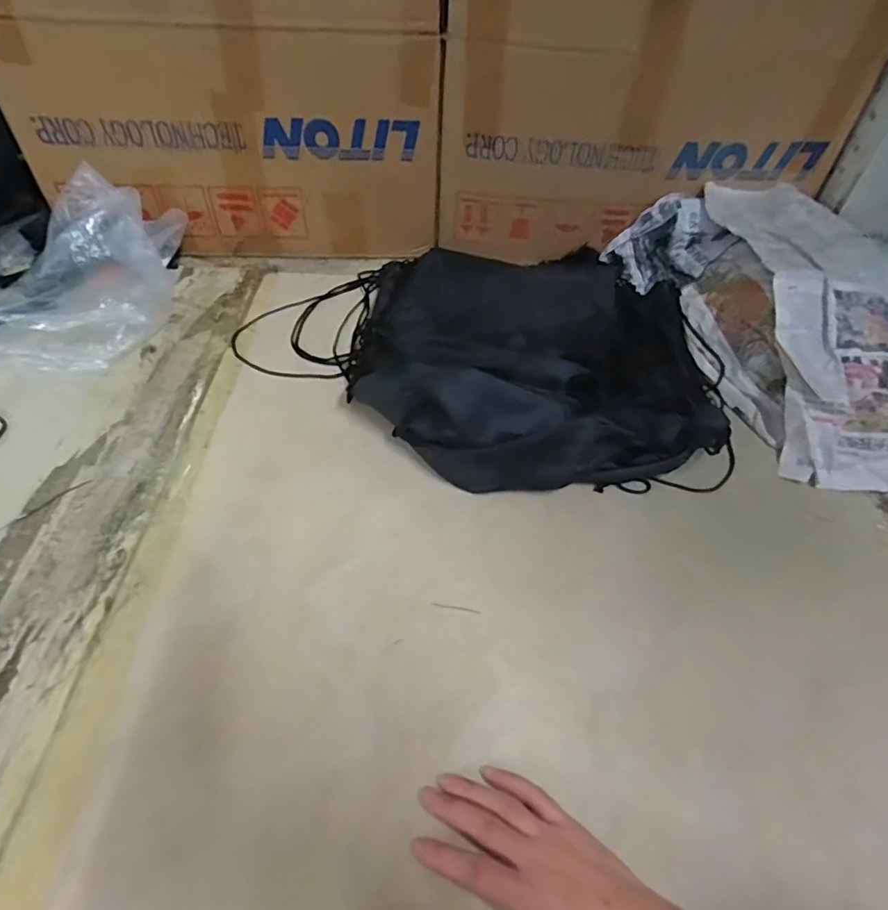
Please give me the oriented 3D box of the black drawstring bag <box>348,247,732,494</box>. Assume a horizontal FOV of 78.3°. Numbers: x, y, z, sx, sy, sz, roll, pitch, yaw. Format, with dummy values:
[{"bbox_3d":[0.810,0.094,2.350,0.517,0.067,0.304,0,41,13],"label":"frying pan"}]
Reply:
[{"bbox_3d":[0.111,-0.158,0.698,0.441,0.106,0.443,-2,48,-5],"label":"black drawstring bag"}]

